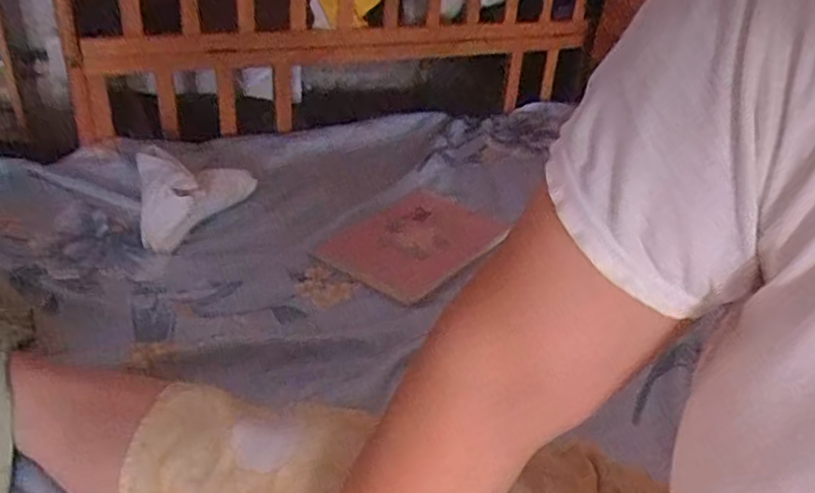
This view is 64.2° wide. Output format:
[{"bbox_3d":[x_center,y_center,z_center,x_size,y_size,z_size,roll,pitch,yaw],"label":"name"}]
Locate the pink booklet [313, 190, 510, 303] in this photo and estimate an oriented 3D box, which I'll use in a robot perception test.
[{"bbox_3d":[0.017,-0.012,0.958,0.166,0.016,0.274,34,43,25],"label":"pink booklet"}]

